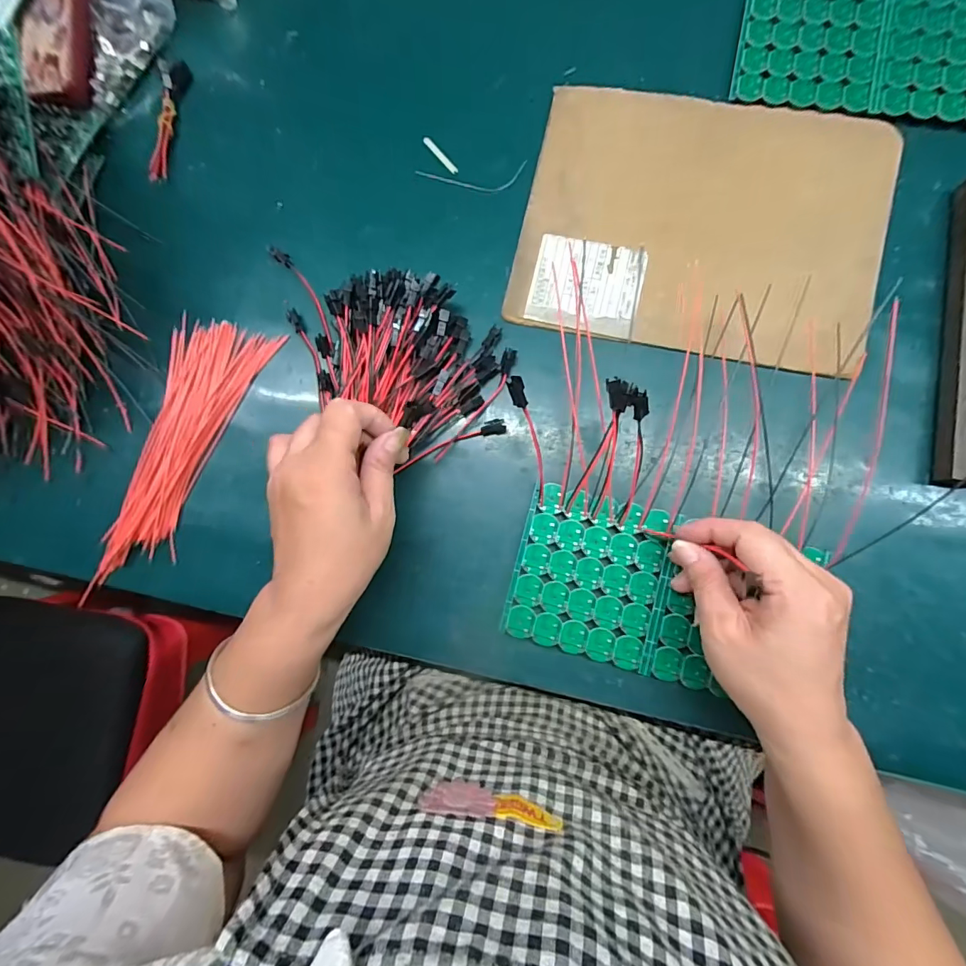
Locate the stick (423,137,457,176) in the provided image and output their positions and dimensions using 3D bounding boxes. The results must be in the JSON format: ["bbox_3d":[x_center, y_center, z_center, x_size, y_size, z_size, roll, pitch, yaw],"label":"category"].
[{"bbox_3d":[-0.035,-0.265,0.367,0.006,0.004,0.041,-39,82,0],"label":"stick"}]

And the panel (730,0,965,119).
[{"bbox_3d":[0.299,-0.329,0.339,0.202,0.004,0.114,10,85,6],"label":"panel"}]

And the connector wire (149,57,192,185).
[{"bbox_3d":[-0.271,-0.311,0.386,0.018,0.010,0.111,10,85,6],"label":"connector wire"}]

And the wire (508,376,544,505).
[{"bbox_3d":[0.031,-0.023,0.288,0.009,0.100,0.008,-17,42,3],"label":"wire"}]

